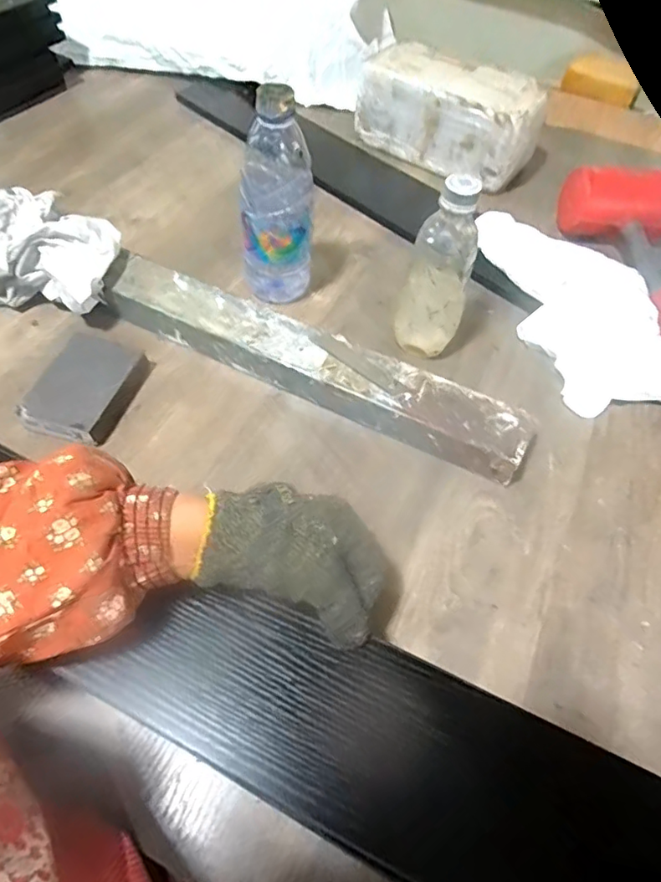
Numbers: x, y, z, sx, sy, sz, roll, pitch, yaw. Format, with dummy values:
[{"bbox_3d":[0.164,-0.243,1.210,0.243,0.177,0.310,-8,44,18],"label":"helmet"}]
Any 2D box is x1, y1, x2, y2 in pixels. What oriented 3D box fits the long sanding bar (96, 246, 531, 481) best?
[{"bbox_3d":[-0.022,-0.071,0.498,0.416,0.039,0.065,24,56,12],"label":"long sanding bar"}]

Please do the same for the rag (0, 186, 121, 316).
[{"bbox_3d":[-0.342,-0.192,0.527,0.280,0.080,0.096,15,55,6],"label":"rag"}]

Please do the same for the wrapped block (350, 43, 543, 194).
[{"bbox_3d":[0.156,-0.423,0.715,0.224,0.105,0.124,37,60,20],"label":"wrapped block"}]

